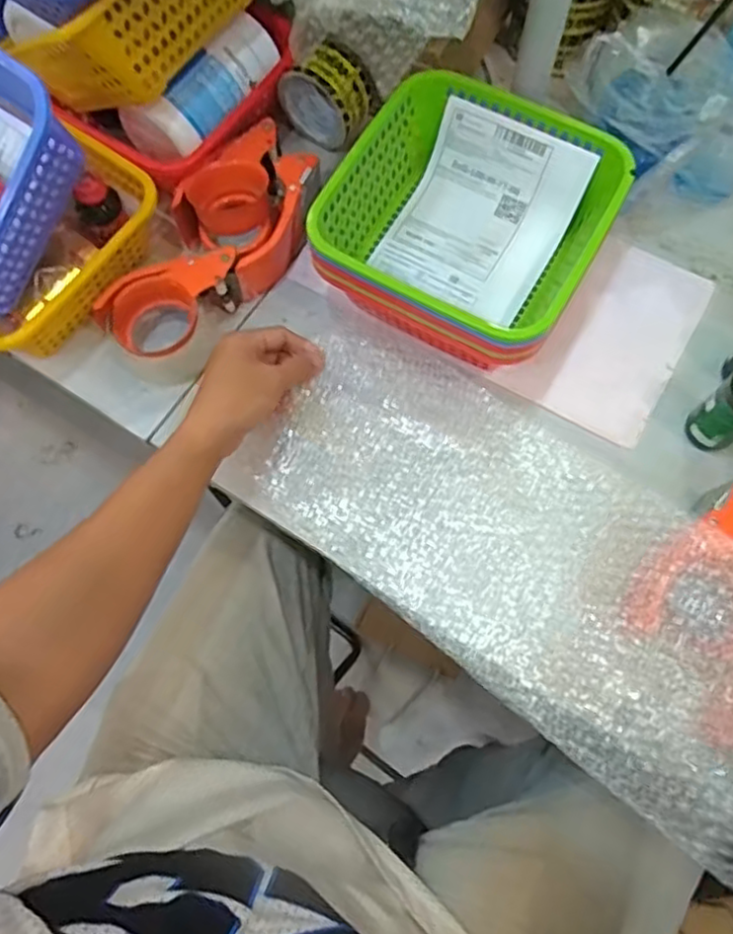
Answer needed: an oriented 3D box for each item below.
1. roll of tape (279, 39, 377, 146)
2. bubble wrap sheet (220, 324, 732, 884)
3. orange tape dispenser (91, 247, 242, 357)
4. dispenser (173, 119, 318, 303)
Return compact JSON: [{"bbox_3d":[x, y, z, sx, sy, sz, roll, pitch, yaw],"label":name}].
[{"bbox_3d":[-0.042,-0.384,0.699,0.092,0.108,0.040,30,74,11],"label":"roll of tape"},{"bbox_3d":[0.127,0.062,0.541,0.475,0.076,0.212,36,75,21],"label":"bubble wrap sheet"},{"bbox_3d":[-0.187,-0.159,0.644,0.092,0.059,0.125,31,75,11],"label":"orange tape dispenser"},{"bbox_3d":[-0.111,-0.256,0.669,0.113,0.060,0.150,40,77,14],"label":"dispenser"}]

